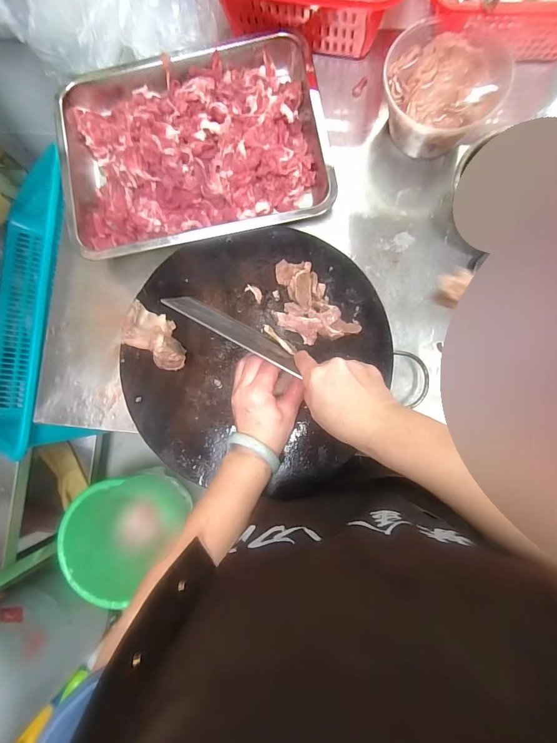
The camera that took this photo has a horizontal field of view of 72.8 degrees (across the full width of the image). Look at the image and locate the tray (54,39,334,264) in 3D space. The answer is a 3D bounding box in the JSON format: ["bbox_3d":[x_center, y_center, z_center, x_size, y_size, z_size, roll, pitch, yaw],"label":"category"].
[{"bbox_3d":[-0.113,-0.295,0.492,0.341,0.058,0.251,-10,84,4],"label":"tray"}]

